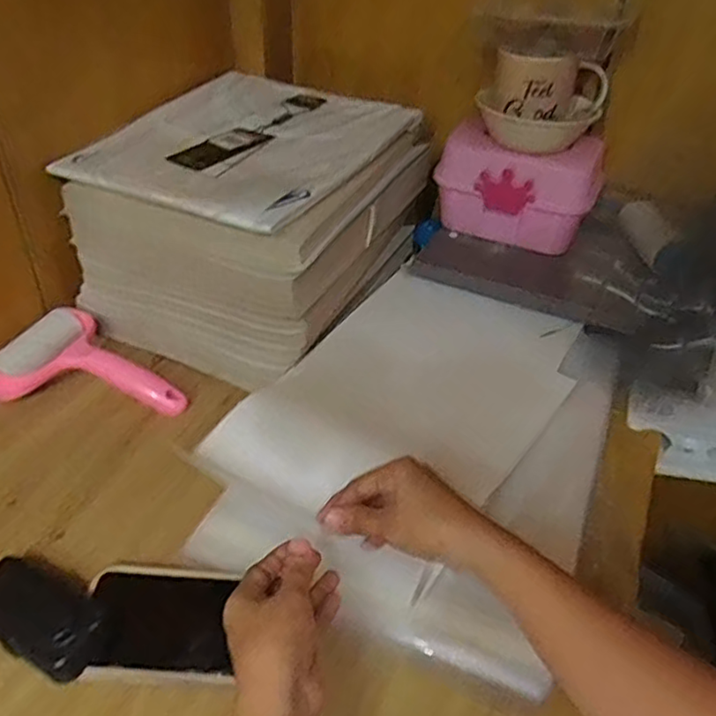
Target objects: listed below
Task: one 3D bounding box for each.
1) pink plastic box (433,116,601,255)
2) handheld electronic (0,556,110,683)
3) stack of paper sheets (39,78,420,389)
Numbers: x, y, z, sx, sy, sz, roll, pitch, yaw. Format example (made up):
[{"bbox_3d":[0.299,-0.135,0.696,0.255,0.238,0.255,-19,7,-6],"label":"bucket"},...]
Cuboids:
[{"bbox_3d":[0.179,-0.194,0.741,0.171,0.117,0.076,17,41,17],"label":"pink plastic box"},{"bbox_3d":[-0.214,0.173,0.446,0.101,0.032,0.049,20,42,20],"label":"handheld electronic"},{"bbox_3d":[-0.108,-0.159,0.739,0.281,0.185,0.316,17,40,17],"label":"stack of paper sheets"}]

